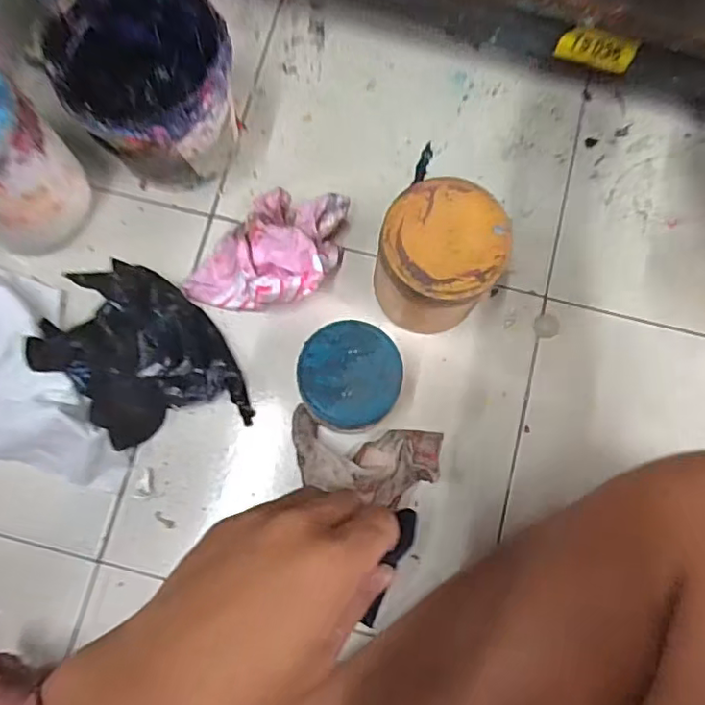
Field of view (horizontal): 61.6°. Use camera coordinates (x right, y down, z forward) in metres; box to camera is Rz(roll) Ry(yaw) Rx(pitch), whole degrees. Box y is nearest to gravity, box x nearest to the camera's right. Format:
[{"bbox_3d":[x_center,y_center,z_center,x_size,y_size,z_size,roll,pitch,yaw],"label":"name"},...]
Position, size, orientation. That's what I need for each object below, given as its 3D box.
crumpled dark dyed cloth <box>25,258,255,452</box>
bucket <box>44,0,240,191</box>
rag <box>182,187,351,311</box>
[{"bbox_3d":[-0.160,0.010,0.465,0.162,0.050,0.119,44,81,7],"label":"crumpled dark dyed cloth"},{"bbox_3d":[-0.154,-0.202,0.473,0.115,0.122,0.124,0,78,-1],"label":"bucket"},{"bbox_3d":[-0.061,-0.085,0.484,0.091,0.056,0.152,44,81,7],"label":"rag"}]

